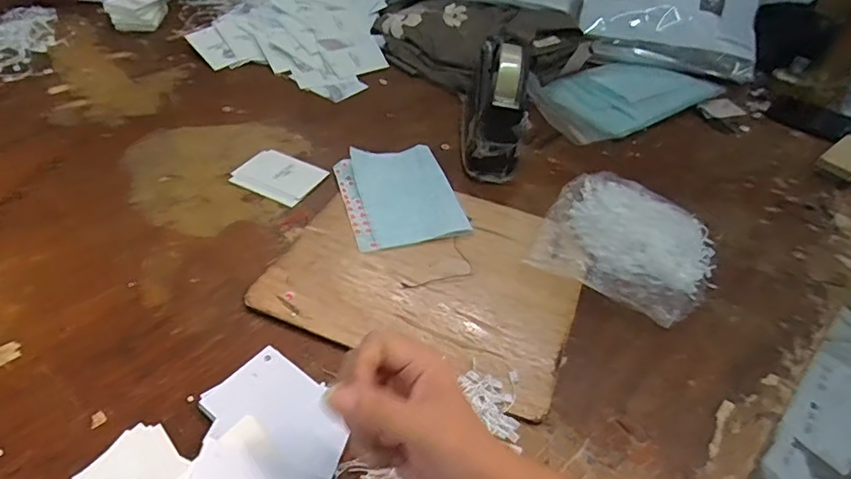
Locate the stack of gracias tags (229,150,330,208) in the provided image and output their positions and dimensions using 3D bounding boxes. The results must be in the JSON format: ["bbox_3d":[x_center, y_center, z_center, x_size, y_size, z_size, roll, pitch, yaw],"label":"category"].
[{"bbox_3d":[-0.173,-0.075,0.639,0.095,0.005,0.072,23,46,17],"label":"stack of gracias tags"}]

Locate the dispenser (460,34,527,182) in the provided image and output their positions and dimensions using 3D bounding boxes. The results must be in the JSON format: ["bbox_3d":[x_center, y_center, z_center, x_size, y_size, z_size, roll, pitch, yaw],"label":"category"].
[{"bbox_3d":[0.089,-0.176,0.689,0.071,0.111,0.187,8,44,2],"label":"dispenser"}]

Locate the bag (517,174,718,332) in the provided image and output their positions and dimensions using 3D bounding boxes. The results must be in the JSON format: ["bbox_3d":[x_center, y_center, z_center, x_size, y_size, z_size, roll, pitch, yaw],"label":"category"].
[{"bbox_3d":[0.215,0.004,0.574,0.175,0.035,0.167,24,46,18],"label":"bag"}]

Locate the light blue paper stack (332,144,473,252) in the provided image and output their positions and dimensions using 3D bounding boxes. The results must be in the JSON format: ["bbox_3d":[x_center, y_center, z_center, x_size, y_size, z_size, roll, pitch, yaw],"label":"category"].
[{"bbox_3d":[-0.030,-0.053,0.621,0.125,0.015,0.156,-9,46,-15],"label":"light blue paper stack"}]

